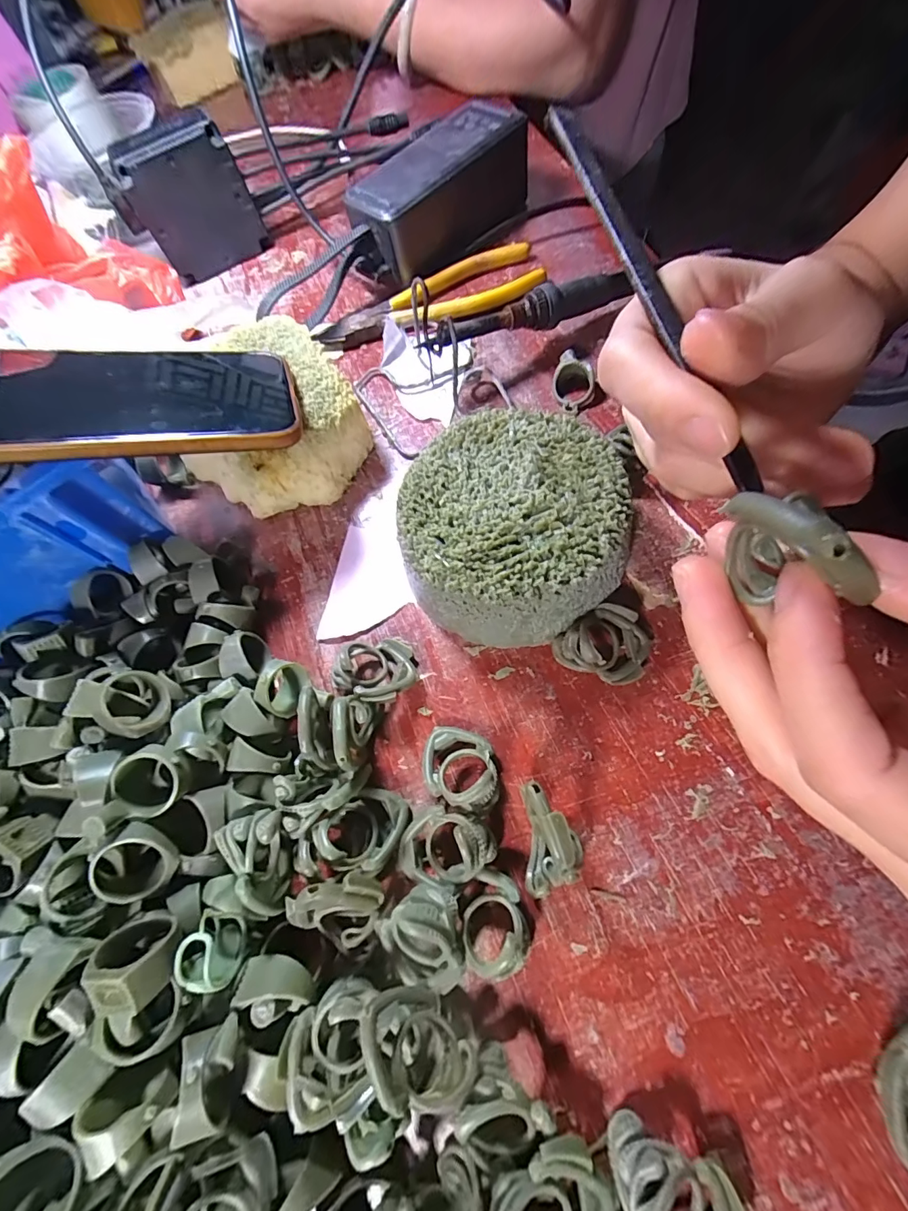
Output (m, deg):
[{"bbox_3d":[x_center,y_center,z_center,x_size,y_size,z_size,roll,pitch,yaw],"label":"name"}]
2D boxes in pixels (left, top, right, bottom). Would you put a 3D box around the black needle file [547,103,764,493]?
[{"bbox_3d":[0.053,-0.097,0.131,0.009,0.004,0.151,-12,71,-4],"label":"black needle file"}]

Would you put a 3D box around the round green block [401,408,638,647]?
[{"bbox_3d":[0.026,-0.037,0.213,0.096,0.044,0.106,-4,68,7],"label":"round green block"}]

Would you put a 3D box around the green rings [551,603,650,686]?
[{"bbox_3d":[0.067,0.017,0.199,0.036,0.020,0.035,-3,68,7],"label":"green rings"}]

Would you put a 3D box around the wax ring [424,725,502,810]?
[{"bbox_3d":[0.003,0.065,0.185,0.031,0.023,0.030,-3,68,7],"label":"wax ring"}]

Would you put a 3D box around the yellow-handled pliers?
[{"bbox_3d":[-0.016,-0.208,0.309,0.151,0.024,0.044,-16,66,-6],"label":"yellow-handled pliers"}]

